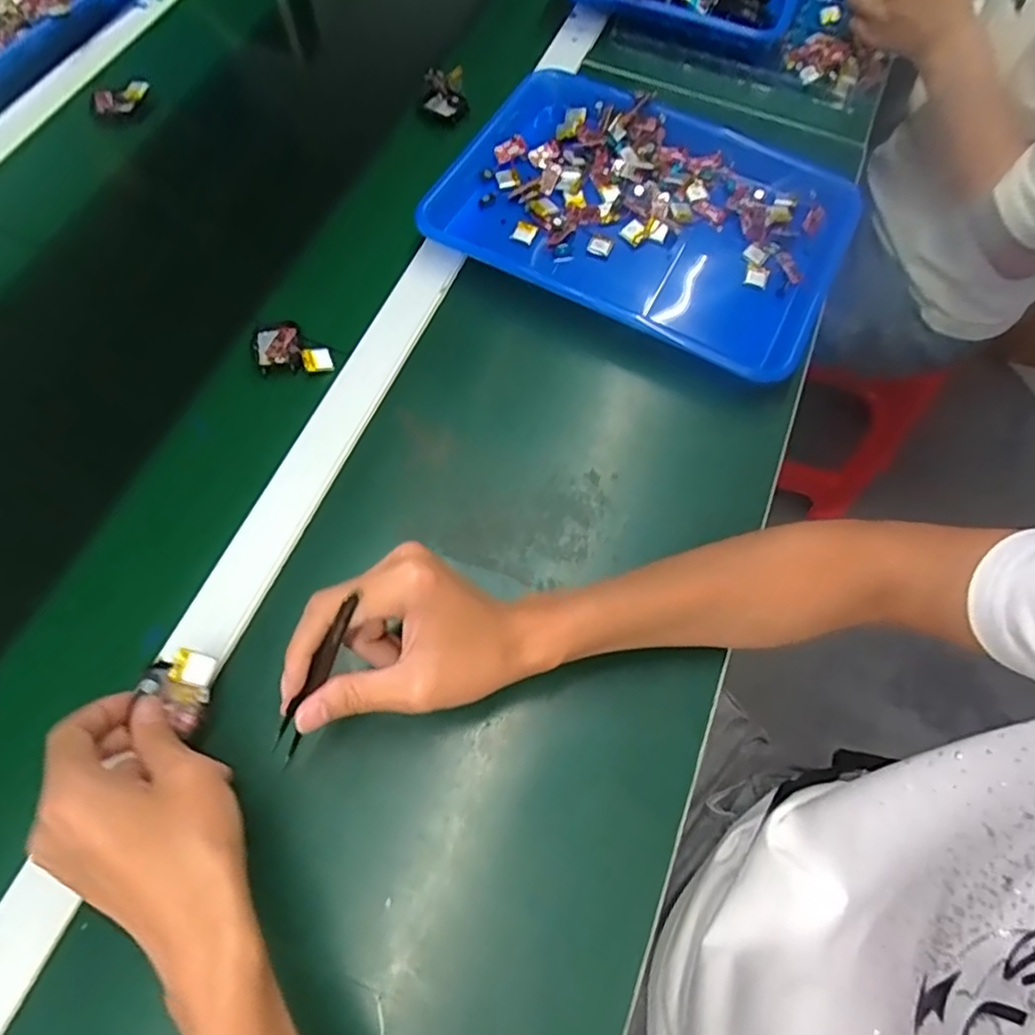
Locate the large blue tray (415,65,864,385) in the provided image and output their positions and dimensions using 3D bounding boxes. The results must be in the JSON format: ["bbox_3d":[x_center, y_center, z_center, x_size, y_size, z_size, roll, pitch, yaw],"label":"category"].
[{"bbox_3d":[0.109,-0.271,0.572,0.353,0.037,0.255,27,68,10],"label":"large blue tray"}]

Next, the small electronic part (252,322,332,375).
[{"bbox_3d":[-0.180,-0.136,0.508,0.059,0.009,0.050,-10,67,-6],"label":"small electronic part"}]

